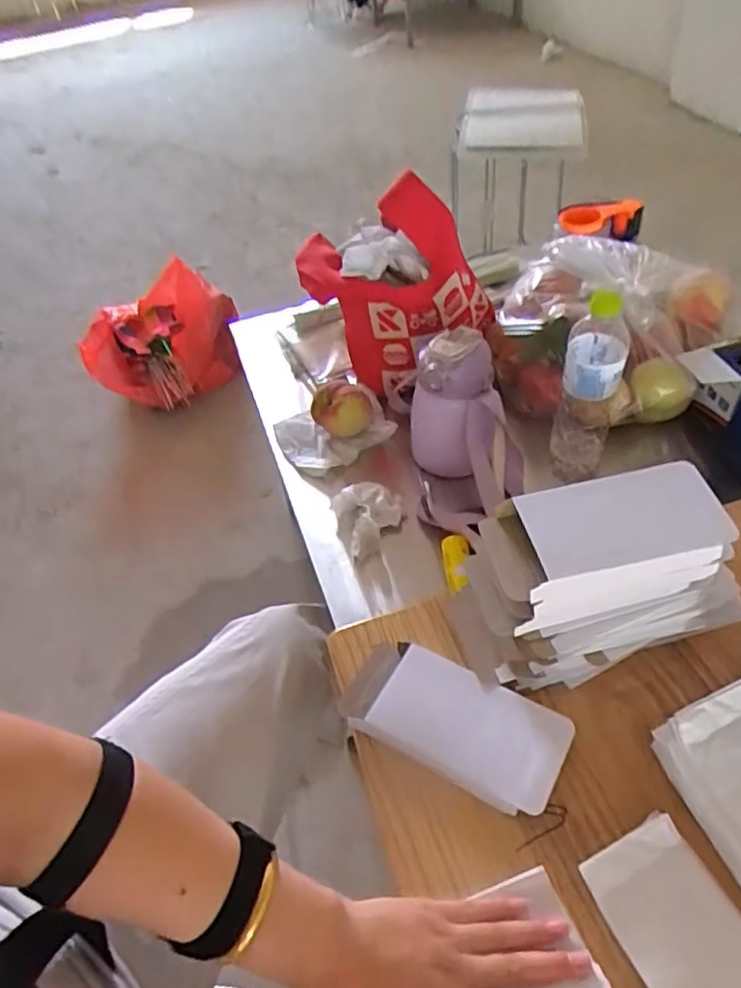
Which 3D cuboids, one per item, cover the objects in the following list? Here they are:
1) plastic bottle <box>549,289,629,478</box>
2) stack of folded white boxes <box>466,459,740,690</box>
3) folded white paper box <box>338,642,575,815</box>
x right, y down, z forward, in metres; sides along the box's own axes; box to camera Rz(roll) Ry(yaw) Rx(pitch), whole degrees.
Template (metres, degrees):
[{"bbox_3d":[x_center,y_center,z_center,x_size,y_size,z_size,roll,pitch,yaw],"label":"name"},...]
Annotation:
[{"bbox_3d":[0.258,-0.115,0.764,0.068,0.245,0.062,11,50,17],"label":"plastic bottle"},{"bbox_3d":[0.212,0.071,0.557,0.241,0.145,0.109,-10,46,-3],"label":"stack of folded white boxes"},{"bbox_3d":[0.068,0.188,0.544,0.188,0.018,0.089,21,52,23],"label":"folded white paper box"}]

